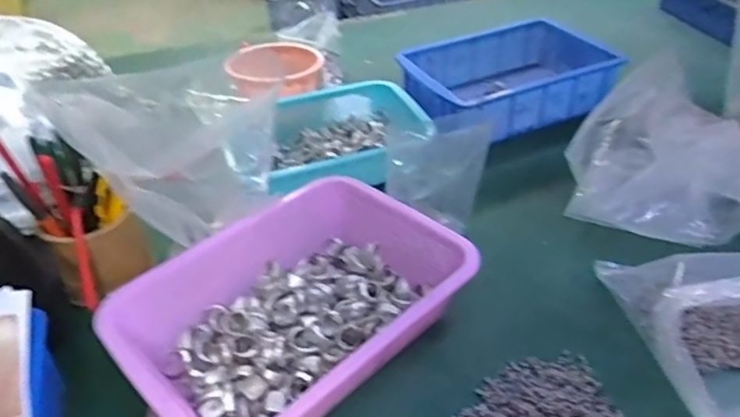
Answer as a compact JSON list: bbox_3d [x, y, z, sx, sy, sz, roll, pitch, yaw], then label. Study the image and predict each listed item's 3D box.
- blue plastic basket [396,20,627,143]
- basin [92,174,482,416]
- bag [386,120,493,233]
[{"bbox_3d":[0.187,-0.190,0.844,0.259,0.090,0.206,-14,38,-13],"label":"blue plastic basket"},{"bbox_3d":[-0.070,0.093,0.543,0.295,0.077,0.215,-31,44,-30],"label":"basin"},{"bbox_3d":[0.078,-0.050,0.654,0.072,0.130,0.123,28,80,43],"label":"bag"}]

